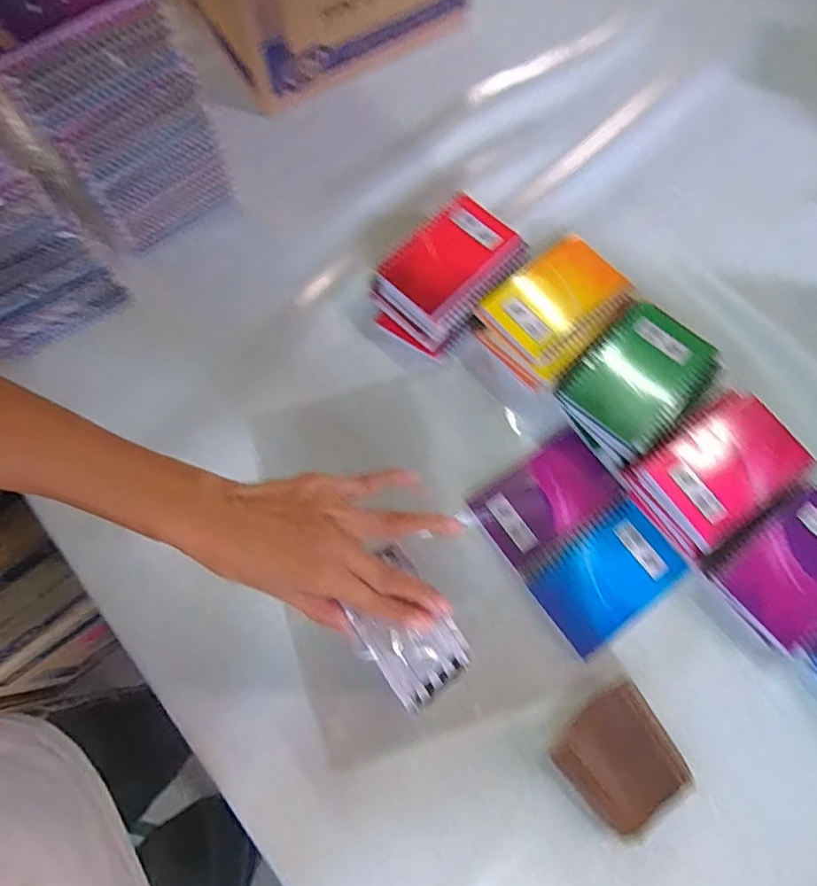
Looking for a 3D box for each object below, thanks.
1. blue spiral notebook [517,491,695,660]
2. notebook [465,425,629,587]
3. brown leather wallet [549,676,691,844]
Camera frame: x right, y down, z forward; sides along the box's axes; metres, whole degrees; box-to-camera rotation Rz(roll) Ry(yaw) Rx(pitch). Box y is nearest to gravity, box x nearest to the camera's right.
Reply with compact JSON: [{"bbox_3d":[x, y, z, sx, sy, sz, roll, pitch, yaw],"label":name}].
[{"bbox_3d":[0.180,0.119,0.497,0.127,0.004,0.088,-35,74,-10],"label":"blue spiral notebook"},{"bbox_3d":[0.132,0.056,0.518,0.127,0.006,0.091,-33,74,-9],"label":"notebook"},{"bbox_3d":[0.173,0.254,0.441,0.086,0.018,0.084,-39,75,-11],"label":"brown leather wallet"}]

